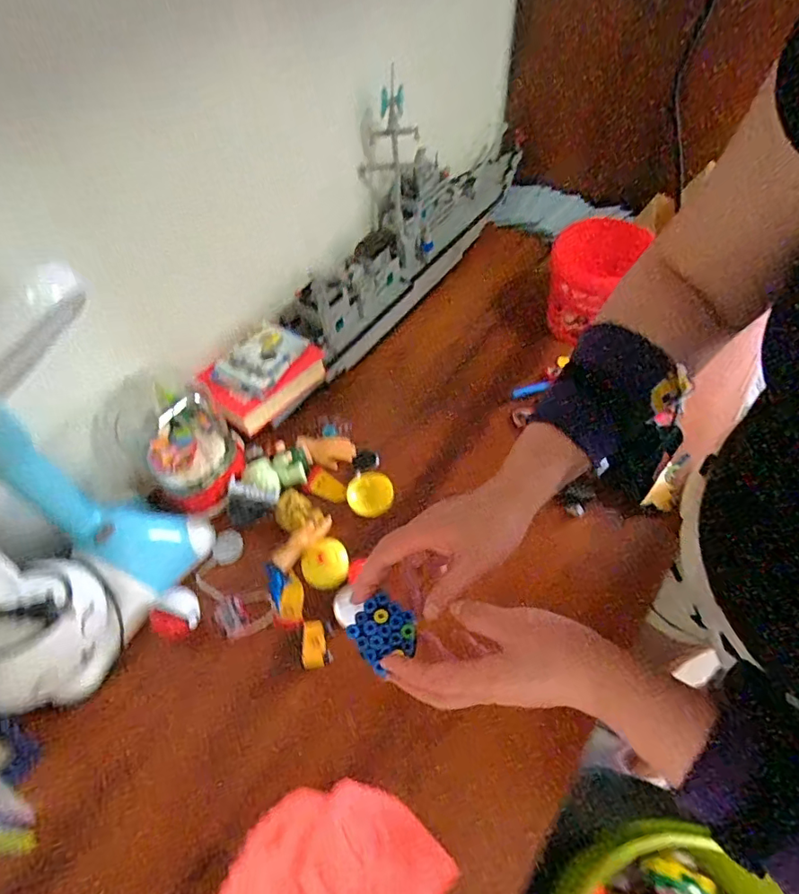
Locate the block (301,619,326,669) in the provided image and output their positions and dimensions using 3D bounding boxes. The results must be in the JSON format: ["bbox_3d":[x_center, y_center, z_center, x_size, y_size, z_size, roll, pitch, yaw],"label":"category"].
[{"bbox_3d":[-0.085,0.195,0.519,0.023,0.007,0.044,-4,56,0],"label":"block"}]

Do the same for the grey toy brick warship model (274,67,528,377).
[{"bbox_3d":[0.023,-0.346,0.738,0.105,0.232,0.524,32,63,22],"label":"grey toy brick warship model"}]

